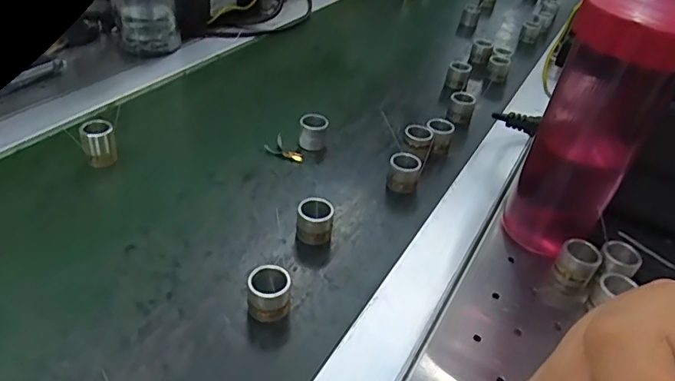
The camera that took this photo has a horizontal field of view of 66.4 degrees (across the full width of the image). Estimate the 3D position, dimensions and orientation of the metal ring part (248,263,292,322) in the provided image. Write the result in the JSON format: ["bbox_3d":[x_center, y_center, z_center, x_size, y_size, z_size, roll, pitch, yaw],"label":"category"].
[{"bbox_3d":[-0.040,0.062,0.300,0.024,0.025,0.027,3,38,-5],"label":"metal ring part"}]

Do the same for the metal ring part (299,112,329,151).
[{"bbox_3d":[-0.021,-0.051,0.449,0.023,0.028,0.020,6,37,-1],"label":"metal ring part"}]

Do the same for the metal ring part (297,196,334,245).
[{"bbox_3d":[-0.016,0.021,0.354,0.023,0.028,0.021,5,37,-3],"label":"metal ring part"}]

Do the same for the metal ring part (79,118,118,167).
[{"bbox_3d":[-0.183,-0.035,0.395,0.023,0.036,0.017,-13,42,-25],"label":"metal ring part"}]

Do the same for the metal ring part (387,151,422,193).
[{"bbox_3d":[0.053,-0.015,0.414,0.023,0.024,0.022,16,38,11],"label":"metal ring part"}]

